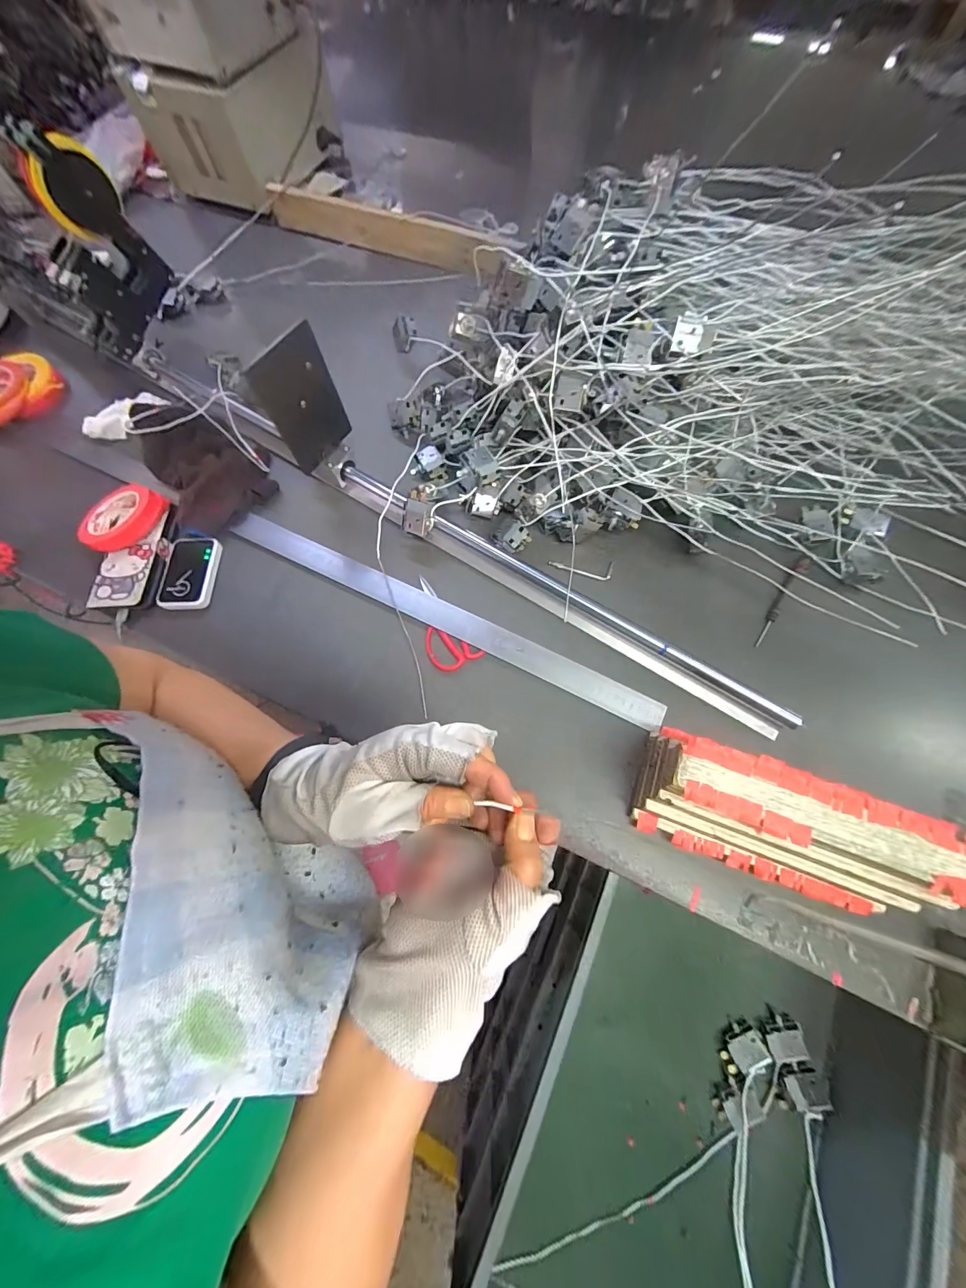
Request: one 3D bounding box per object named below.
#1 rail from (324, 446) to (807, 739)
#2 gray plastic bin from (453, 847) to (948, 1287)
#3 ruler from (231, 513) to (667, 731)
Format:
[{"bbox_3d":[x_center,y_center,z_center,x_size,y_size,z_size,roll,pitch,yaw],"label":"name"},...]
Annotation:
[{"bbox_3d":[0.065,-0.080,0.530,0.657,0.034,0.032,33,75,13],"label":"rail"},{"bbox_3d":[0.235,0.609,0.496,0.400,0.220,0.471,23,73,10],"label":"gray plastic bin"},{"bbox_3d":[-0.070,-0.043,0.539,0.623,0.011,0.037,25,73,11],"label":"ruler"}]

